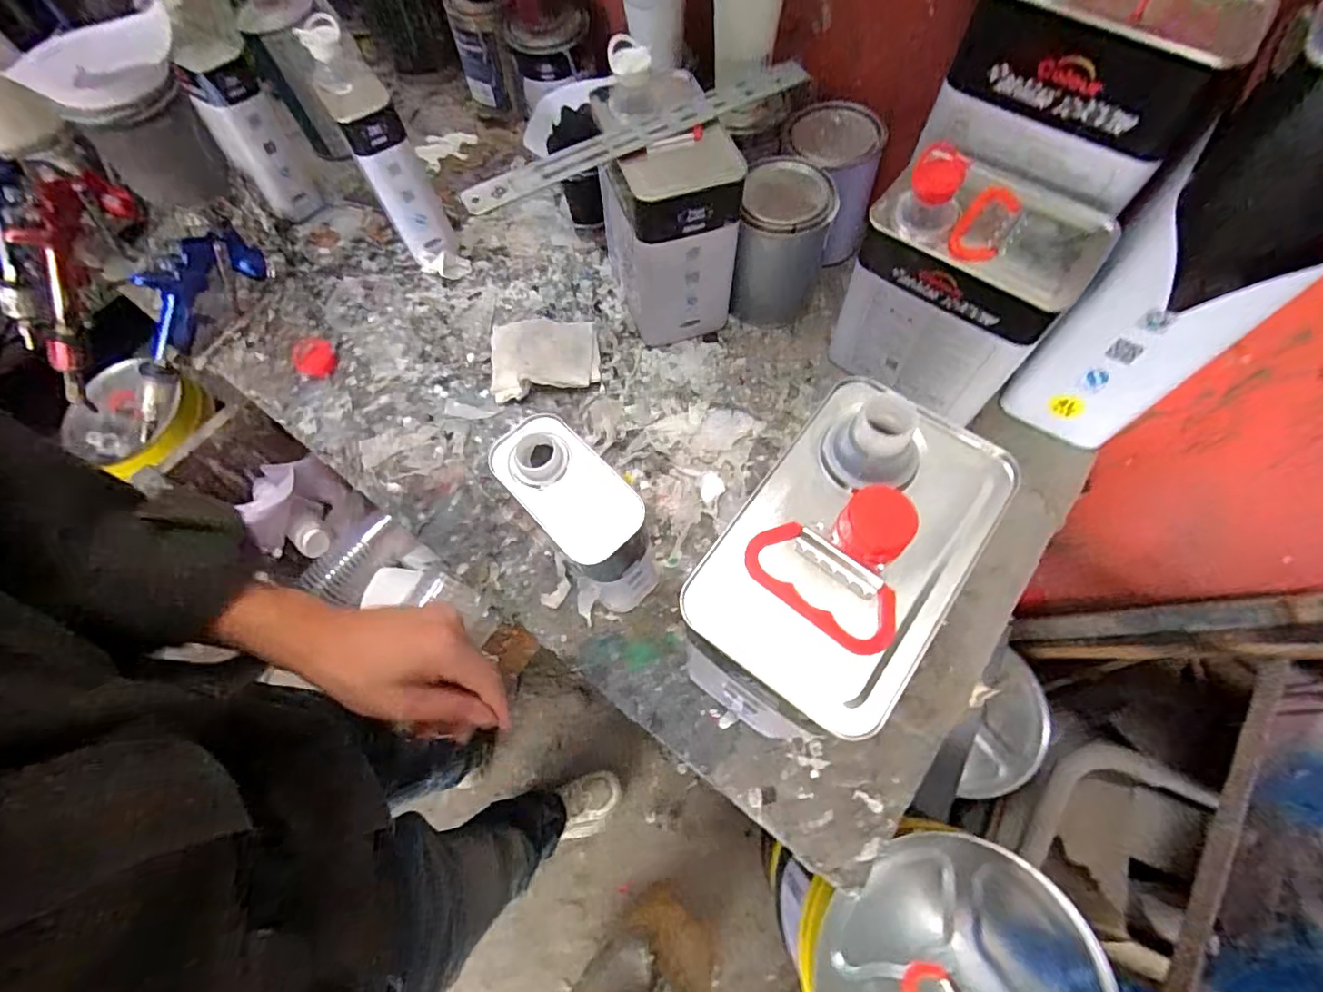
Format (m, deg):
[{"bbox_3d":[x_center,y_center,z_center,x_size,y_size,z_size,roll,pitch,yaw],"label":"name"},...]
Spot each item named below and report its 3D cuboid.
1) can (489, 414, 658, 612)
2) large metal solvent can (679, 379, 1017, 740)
[{"bbox_3d":[-0.057,0.027,0.456,0.060,0.191,0.105,-42,71,-14],"label":"can"},{"bbox_3d":[0.088,0.075,0.374,0.114,0.291,0.146,30,72,15],"label":"large metal solvent can"}]

